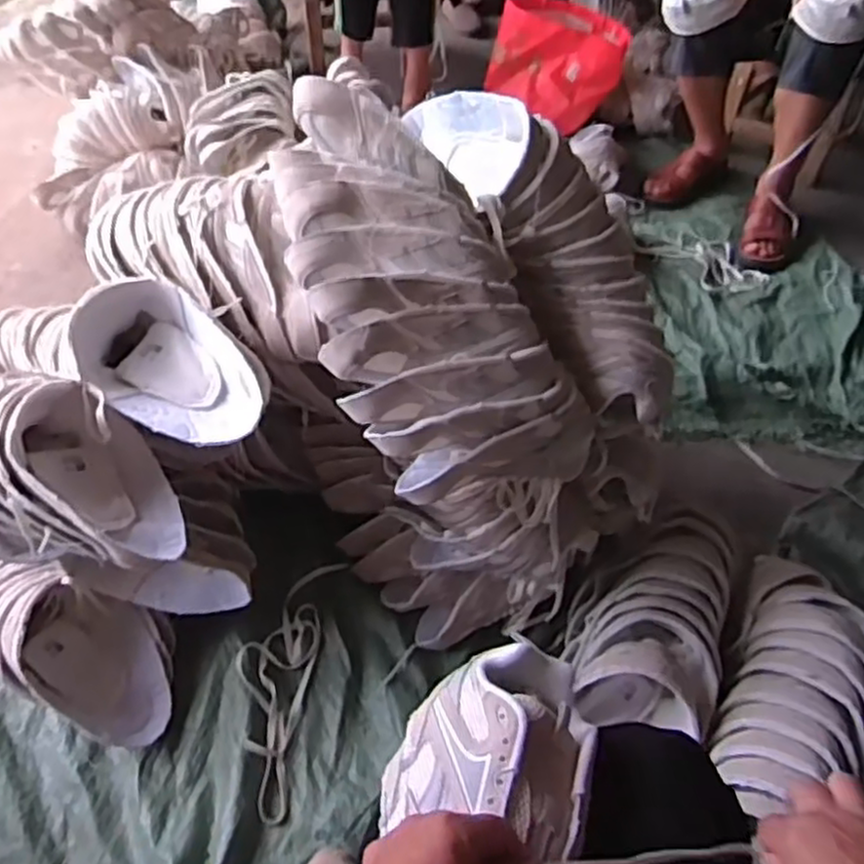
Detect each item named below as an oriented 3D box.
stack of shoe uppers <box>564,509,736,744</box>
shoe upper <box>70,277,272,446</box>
[{"bbox_3d":[0.280,0.227,0.935,0.191,0.113,0.304,15,51,11],"label":"stack of shoe uppers"},{"bbox_3d":[-0.285,-0.077,0.797,0.226,0.106,0.142,38,59,27],"label":"shoe upper"}]

